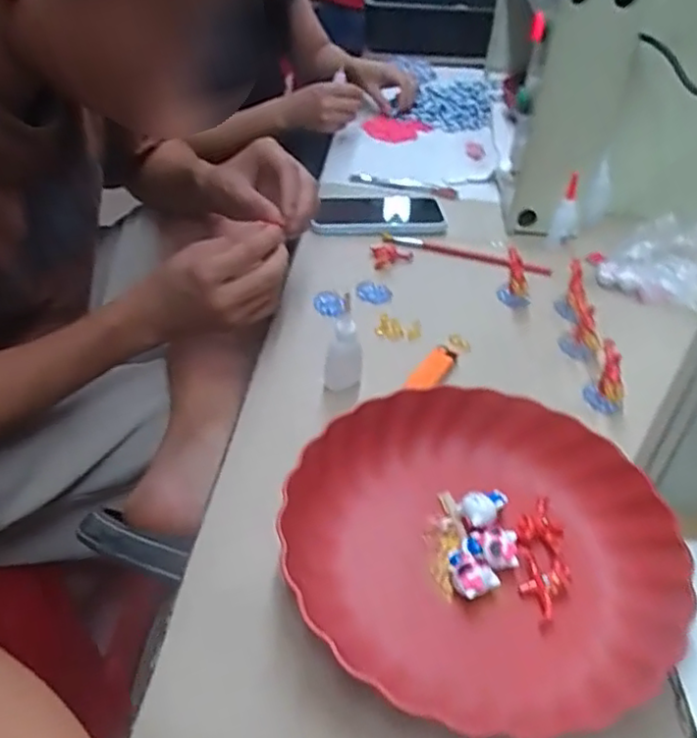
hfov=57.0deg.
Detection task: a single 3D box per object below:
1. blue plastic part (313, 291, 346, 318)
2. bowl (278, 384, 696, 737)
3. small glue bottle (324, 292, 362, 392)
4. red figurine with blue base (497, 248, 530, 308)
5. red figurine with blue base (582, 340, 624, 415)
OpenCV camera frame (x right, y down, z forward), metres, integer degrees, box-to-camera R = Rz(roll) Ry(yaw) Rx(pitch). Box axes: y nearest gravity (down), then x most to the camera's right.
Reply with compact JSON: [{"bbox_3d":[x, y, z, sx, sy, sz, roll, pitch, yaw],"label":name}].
[{"bbox_3d":[-0.019,-0.067,0.664,0.031,0.014,0.033,2,39,-2],"label":"blue plastic part"},{"bbox_3d":[0.090,0.108,0.424,0.235,0.051,0.226,2,39,-2],"label":"bowl"},{"bbox_3d":[-0.005,-0.020,0.537,0.032,0.086,0.021,-1,39,-5],"label":"small glue bottle"},{"bbox_3d":[0.176,-0.096,0.671,0.031,0.048,0.034,11,40,10],"label":"red figurine with blue base"},{"bbox_3d":[0.224,0.007,0.557,0.025,0.053,0.041,-9,41,-9],"label":"red figurine with blue base"}]

